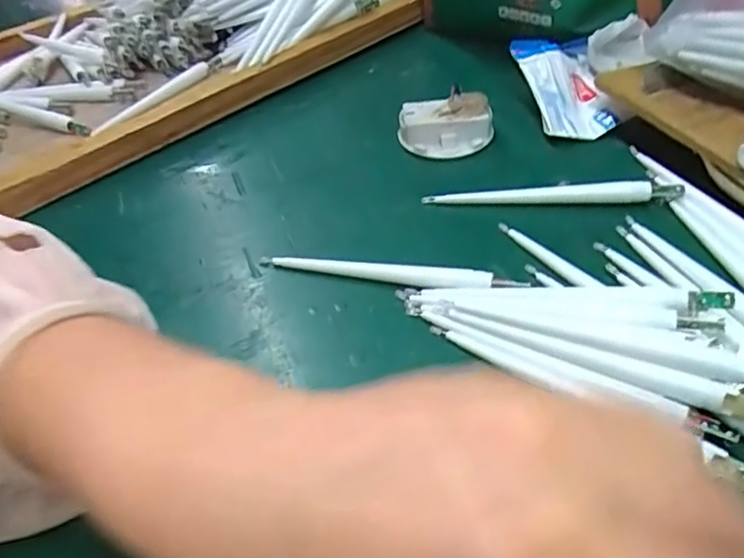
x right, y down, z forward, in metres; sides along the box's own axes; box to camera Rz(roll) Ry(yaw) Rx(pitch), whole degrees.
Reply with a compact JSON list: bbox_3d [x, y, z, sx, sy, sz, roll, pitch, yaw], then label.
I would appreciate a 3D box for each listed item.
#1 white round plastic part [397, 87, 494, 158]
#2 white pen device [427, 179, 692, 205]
[{"bbox_3d":[0.048,-0.103,0.401,0.060,0.029,0.037,-3,43,5],"label":"white round plastic part"},{"bbox_3d":[0.102,-0.049,0.350,0.141,0.013,0.008,2,44,10],"label":"white pen device"}]

